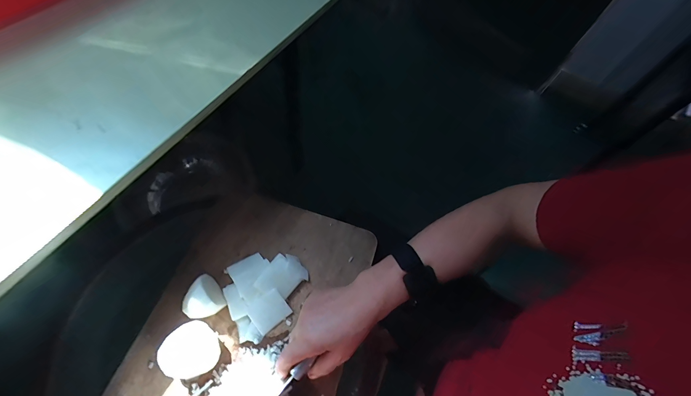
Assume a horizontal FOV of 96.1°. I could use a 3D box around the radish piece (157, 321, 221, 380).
[{"bbox_3d":[-0.202,0.200,0.409,0.058,0.043,0.063,1,61,-3],"label":"radish piece"}]

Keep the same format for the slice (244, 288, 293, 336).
[{"bbox_3d":[-0.110,0.164,0.448,0.052,0.004,0.044,-38,93,-15],"label":"slice"}]

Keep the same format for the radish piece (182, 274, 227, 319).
[{"bbox_3d":[-0.195,0.139,0.430,0.055,0.044,0.057,1,61,-3],"label":"radish piece"}]

